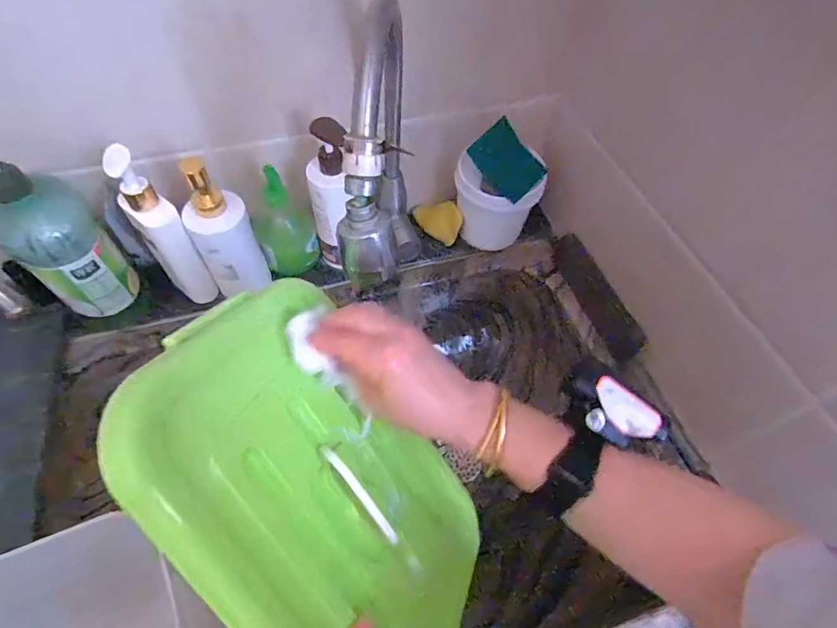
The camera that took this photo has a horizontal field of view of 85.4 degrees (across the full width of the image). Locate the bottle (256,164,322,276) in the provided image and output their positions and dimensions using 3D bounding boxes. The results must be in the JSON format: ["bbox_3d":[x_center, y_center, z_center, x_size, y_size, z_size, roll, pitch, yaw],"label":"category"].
[{"bbox_3d":[-0.184,-0.126,0.625,0.078,0.152,0.056,-16,58,-13],"label":"bottle"}]

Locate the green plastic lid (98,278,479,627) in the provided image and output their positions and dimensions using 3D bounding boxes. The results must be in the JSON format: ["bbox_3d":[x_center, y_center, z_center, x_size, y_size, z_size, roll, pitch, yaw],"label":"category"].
[{"bbox_3d":[-0.047,0.132,0.337,0.024,0.319,0.226,-23,17,25],"label":"green plastic lid"}]

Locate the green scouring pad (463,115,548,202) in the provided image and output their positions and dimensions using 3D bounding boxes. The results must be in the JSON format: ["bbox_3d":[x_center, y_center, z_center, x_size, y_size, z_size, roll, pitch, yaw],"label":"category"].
[{"bbox_3d":[0.126,-0.214,0.640,0.073,0.104,0.010,-45,23,5],"label":"green scouring pad"}]

